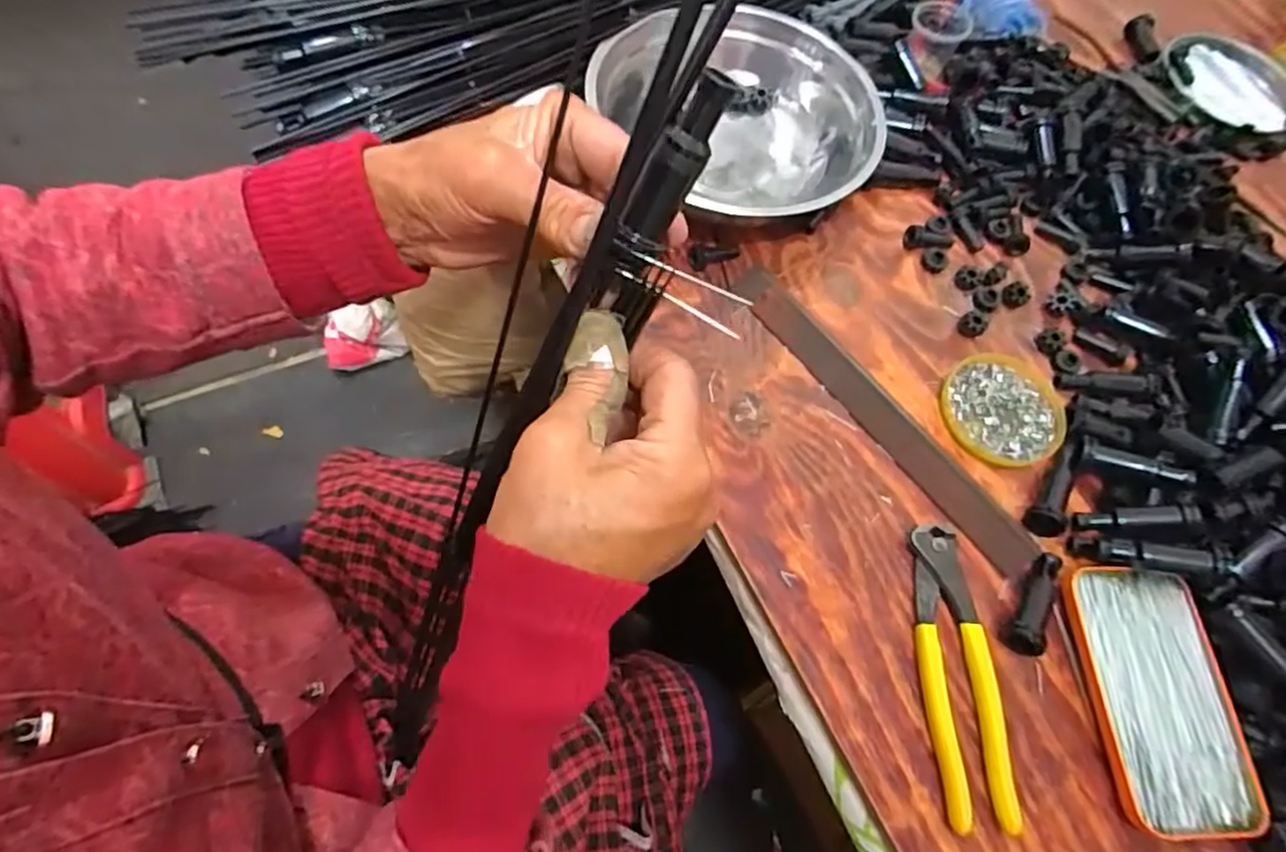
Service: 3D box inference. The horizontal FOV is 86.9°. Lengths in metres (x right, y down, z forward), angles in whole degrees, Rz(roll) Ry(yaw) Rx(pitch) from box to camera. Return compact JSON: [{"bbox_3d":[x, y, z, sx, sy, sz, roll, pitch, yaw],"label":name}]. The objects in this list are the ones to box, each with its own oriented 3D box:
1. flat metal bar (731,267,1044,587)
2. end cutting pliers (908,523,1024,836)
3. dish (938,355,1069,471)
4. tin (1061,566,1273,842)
[{"bbox_3d":[0.162,-0.010,0.470,0.038,0.006,0.267,-33,73,-21],"label":"flat metal bar"},{"bbox_3d":[0.182,0.140,0.396,0.041,0.011,0.165,1,65,-7],"label":"end cutting pliers"},{"bbox_3d":[0.255,-0.013,0.483,0.083,0.010,0.088,3,65,-6],"label":"dish"},{"bbox_3d":[0.301,0.155,0.394,0.079,0.012,0.143,2,65,-6],"label":"tin"}]

